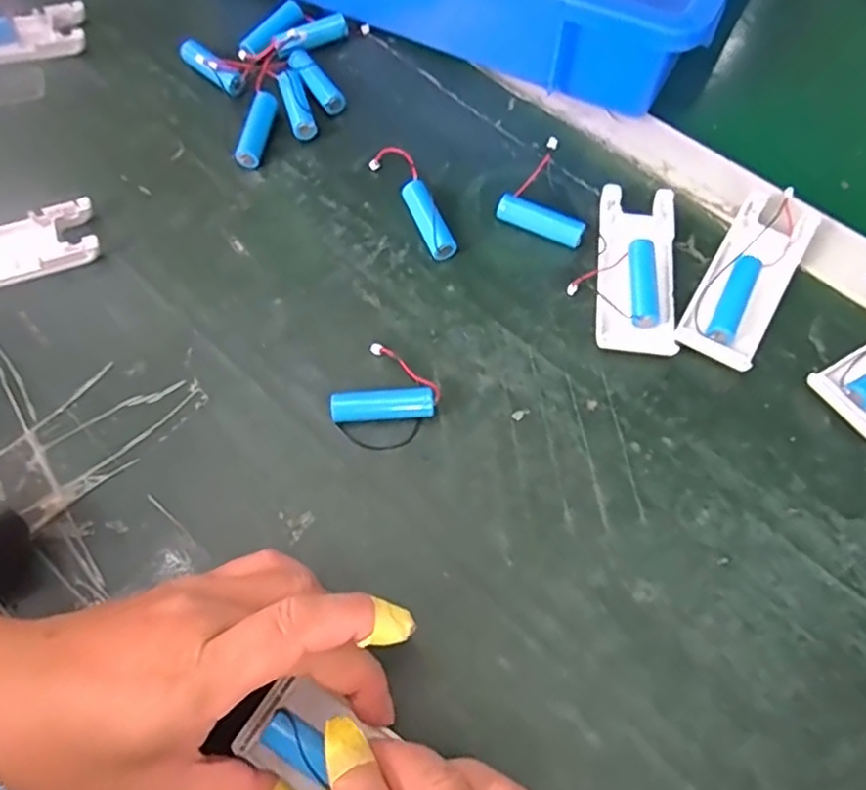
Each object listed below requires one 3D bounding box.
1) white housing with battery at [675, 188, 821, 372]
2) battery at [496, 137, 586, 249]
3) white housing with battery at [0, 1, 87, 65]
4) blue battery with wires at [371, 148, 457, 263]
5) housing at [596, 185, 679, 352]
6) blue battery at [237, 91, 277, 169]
[{"bbox_3d":[0.168,-0.063,0.339,0.040,0.023,0.103,30,69,14],"label":"white housing with battery"},{"bbox_3d":[0.070,-0.114,0.367,0.049,0.017,0.054,25,68,12],"label":"battery"},{"bbox_3d":[-0.292,-0.241,0.436,0.112,0.017,0.034,-6,65,-2],"label":"white housing with battery"},{"bbox_3d":[-0.010,-0.113,0.364,0.019,0.024,0.078,-27,67,-11],"label":"blue battery with wires"},{"bbox_3d":[0.110,-0.069,0.349,0.041,0.013,0.100,6,65,3],"label":"housing"},{"bbox_3d":[-0.106,-0.164,0.392,0.012,0.016,0.055,9,65,5],"label":"blue battery"}]

